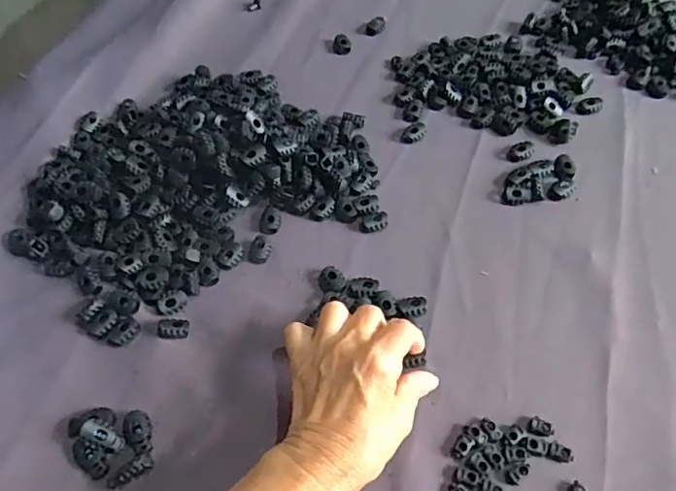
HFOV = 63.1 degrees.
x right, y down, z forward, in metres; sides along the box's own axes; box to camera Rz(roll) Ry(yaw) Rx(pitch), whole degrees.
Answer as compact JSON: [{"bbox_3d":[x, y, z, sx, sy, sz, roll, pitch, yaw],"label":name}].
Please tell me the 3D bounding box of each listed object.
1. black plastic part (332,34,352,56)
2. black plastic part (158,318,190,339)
[{"bbox_3d":[0.004,-0.208,0.569,0.019,0.008,0.025,-5,58,-3],"label":"black plastic part"},{"bbox_3d":[-0.118,0.060,0.397,0.020,0.009,0.014,3,58,2],"label":"black plastic part"}]

